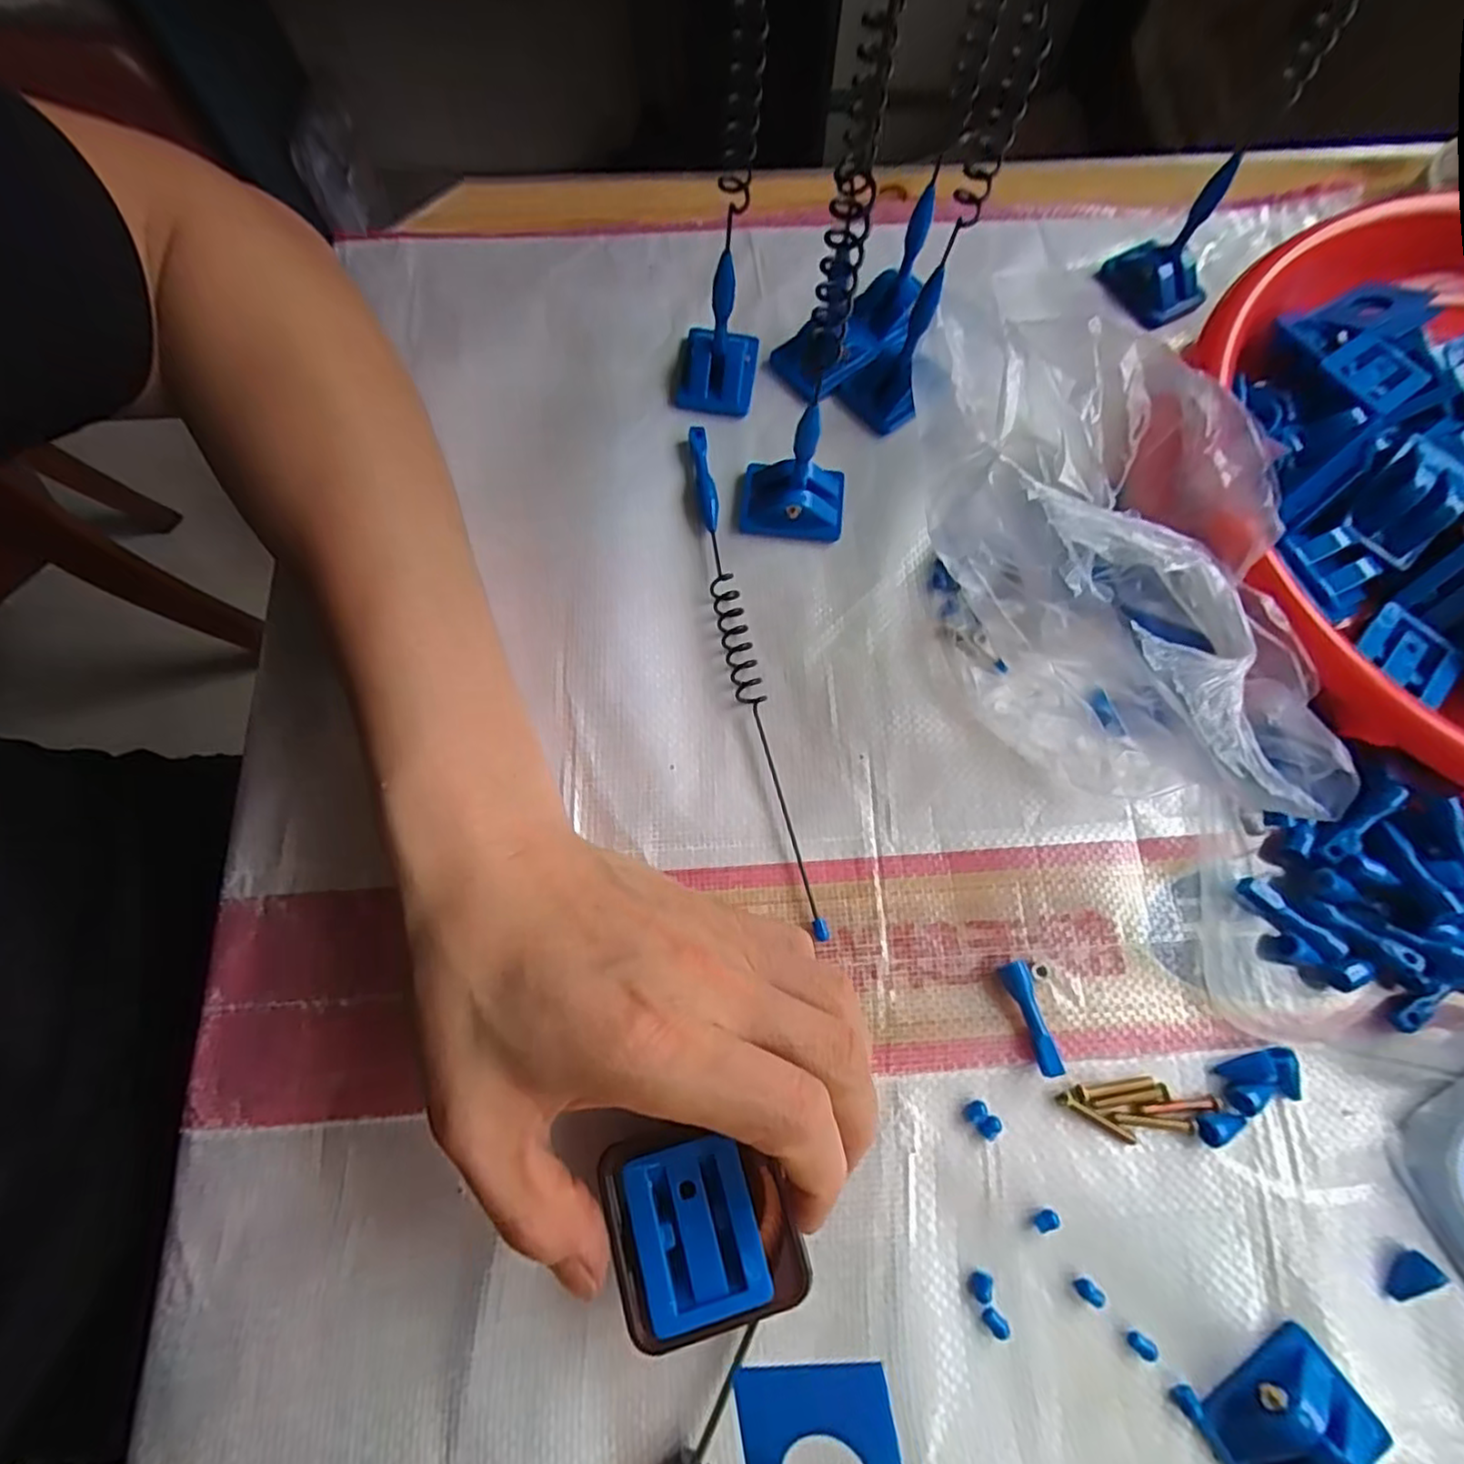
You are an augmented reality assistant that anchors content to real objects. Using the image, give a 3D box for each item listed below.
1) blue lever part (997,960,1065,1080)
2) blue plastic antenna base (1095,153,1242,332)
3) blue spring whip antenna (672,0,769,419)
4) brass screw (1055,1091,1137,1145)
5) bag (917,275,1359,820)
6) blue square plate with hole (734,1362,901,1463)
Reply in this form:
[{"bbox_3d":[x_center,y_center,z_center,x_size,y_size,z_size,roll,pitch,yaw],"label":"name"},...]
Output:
[{"bbox_3d":[0.105,0.099,0.234,0.011,0.009,0.037,-16,72,-6],"label":"blue lever part"},{"bbox_3d":[0.211,-0.233,0.318,0.034,0.051,0.044,-26,74,-9],"label":"blue plastic antenna base"},{"bbox_3d":[-0.008,-0.190,0.266,0.037,0.124,0.040,7,72,2],"label":"blue spring whip antenna"},{"bbox_3d":[0.124,0.130,0.227,0.027,0.004,0.005,26,73,8],"label":"brass screw"},{"bbox_3d":[0.135,-0.078,0.259,0.110,0.074,0.229,-11,72,-4],"label":"bag"},{"bbox_3d":[0.019,0.150,0.133,0.031,0.004,0.039,-12,73,7],"label":"blue square plate with hole"}]

